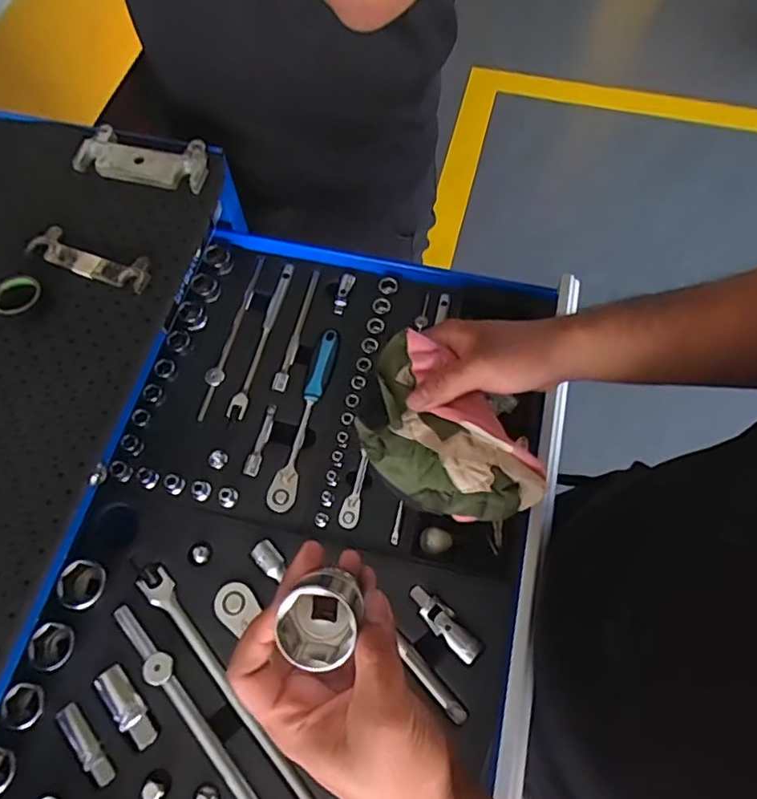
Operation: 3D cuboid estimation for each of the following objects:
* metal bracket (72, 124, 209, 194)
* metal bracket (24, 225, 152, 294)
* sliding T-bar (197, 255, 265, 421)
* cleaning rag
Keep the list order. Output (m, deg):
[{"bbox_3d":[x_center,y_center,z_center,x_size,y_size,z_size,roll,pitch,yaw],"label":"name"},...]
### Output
[{"bbox_3d":[-0.230,-0.238,0.576,0.132,0.015,0.055,14,66,5],"label":"metal bracket"},{"bbox_3d":[-0.263,-0.129,0.533,0.126,0.010,0.035,19,66,8],"label":"metal bracket"},{"bbox_3d":[-0.152,-0.067,0.607,0.018,0.011,0.196,10,65,3],"label":"sliding T-bar"},{"bbox_3d":[0.050,0.037,0.458,0.072,0.112,0.146,-41,72,-18],"label":"cleaning rag"}]

